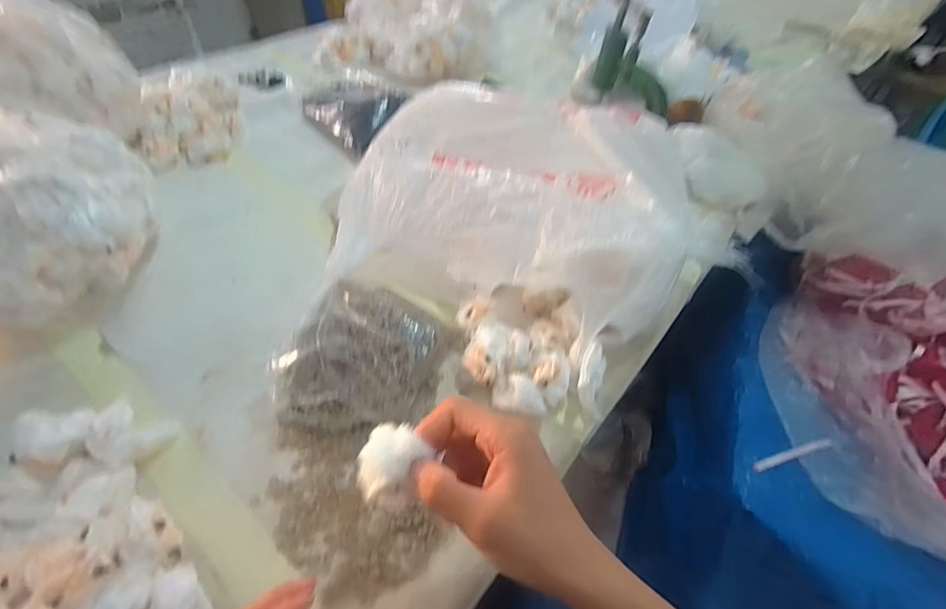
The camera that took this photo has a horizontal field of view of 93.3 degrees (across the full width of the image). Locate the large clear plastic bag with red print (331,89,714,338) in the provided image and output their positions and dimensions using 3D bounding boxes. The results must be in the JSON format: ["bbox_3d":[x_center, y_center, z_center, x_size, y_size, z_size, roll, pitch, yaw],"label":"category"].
[{"bbox_3d":[0.064,-0.150,0.614,0.463,0.122,0.398,8,50,1],"label":"large clear plastic bag with red print"}]

